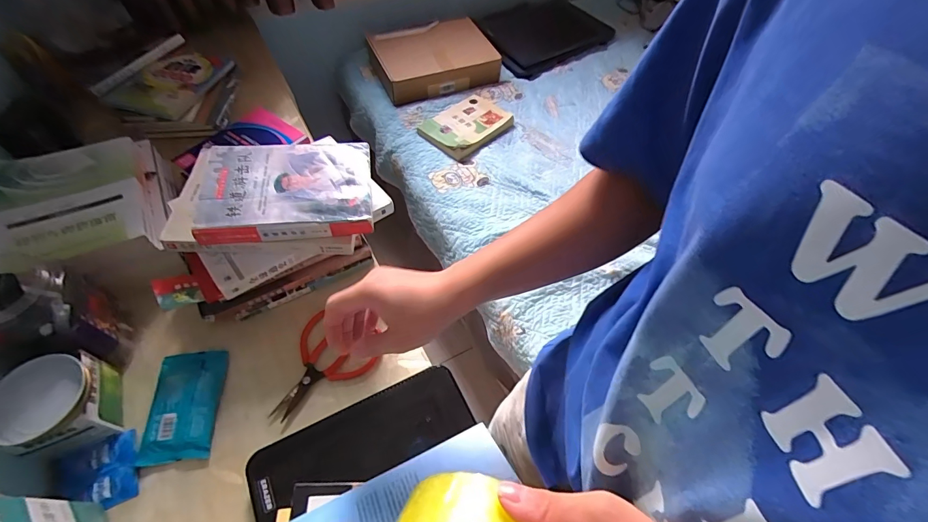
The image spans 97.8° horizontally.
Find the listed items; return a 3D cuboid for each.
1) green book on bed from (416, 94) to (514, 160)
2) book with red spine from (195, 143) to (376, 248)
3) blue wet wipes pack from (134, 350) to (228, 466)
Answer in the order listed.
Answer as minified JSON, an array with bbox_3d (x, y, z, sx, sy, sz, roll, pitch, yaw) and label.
[{"bbox_3d":[0.009,-0.399,1.176,0.250,0.020,0.177,-37,65,-25],"label":"green book on bed"},{"bbox_3d":[-0.239,-0.095,0.535,0.224,0.029,0.142,-6,56,-7],"label":"book with red spine"},{"bbox_3d":[-0.349,0.177,0.505,0.077,0.014,0.132,-6,56,-7],"label":"blue wet wipes pack"}]

